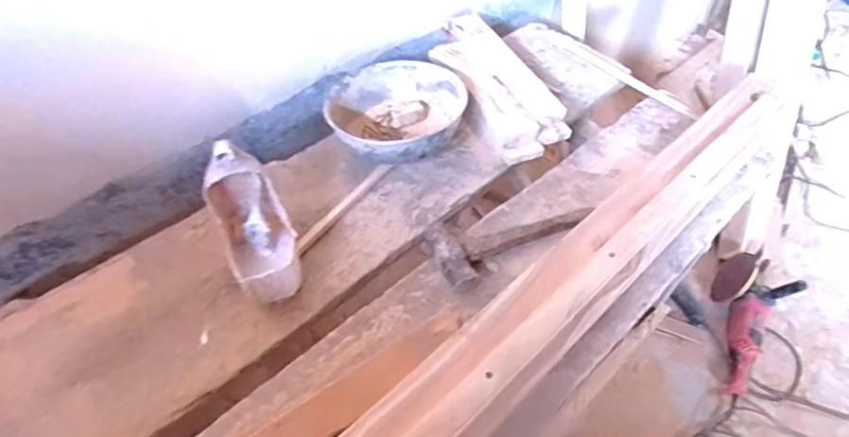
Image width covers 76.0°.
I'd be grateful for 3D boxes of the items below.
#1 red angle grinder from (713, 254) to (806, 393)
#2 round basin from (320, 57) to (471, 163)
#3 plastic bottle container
[{"bbox_3d":[0.985,0.302,1.621,0.184,0.210,0.461,13,68,12],"label":"red angle grinder"},{"bbox_3d":[-0.057,-0.202,1.105,0.265,0.106,0.268,2,50,-2],"label":"round basin"},{"bbox_3d":[-0.256,0.021,0.826,0.106,0.222,0.166,-17,53,-17],"label":"plastic bottle container"}]

